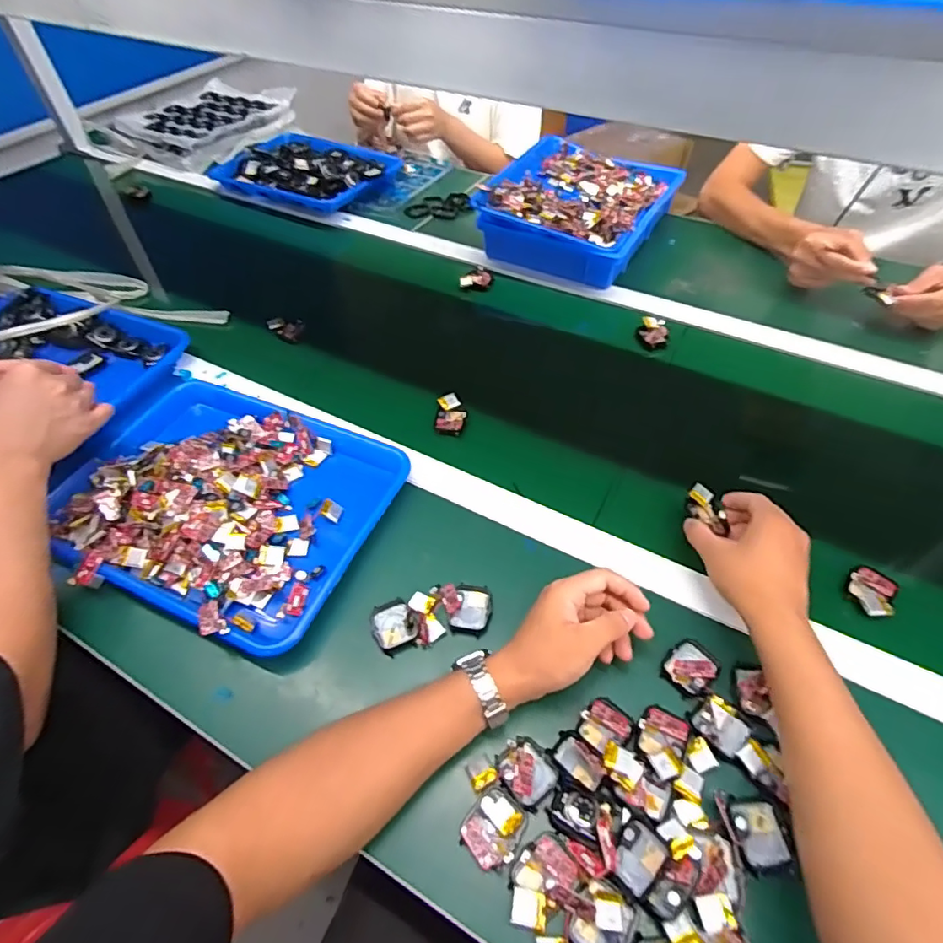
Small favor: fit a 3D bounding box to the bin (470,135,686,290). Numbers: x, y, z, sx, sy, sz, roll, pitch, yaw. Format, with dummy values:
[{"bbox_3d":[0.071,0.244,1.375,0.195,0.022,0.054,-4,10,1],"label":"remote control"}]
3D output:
[{"bbox_3d":[0.180,-0.442,0.879,0.248,0.093,0.323,25,56,20],"label":"bin"}]

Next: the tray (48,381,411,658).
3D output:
[{"bbox_3d":[-0.260,0.025,0.568,0.336,0.054,0.263,19,54,16],"label":"tray"}]

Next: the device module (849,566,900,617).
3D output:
[{"bbox_3d":[0.376,0.115,0.497,0.037,0.014,0.051,32,58,24],"label":"device module"}]

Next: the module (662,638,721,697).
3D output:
[{"bbox_3d":[0.190,0.169,0.455,0.039,0.008,0.042,37,60,27],"label":"module"}]

